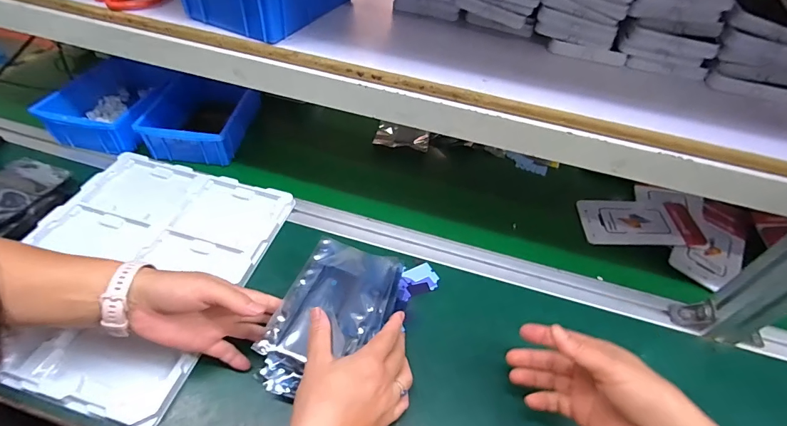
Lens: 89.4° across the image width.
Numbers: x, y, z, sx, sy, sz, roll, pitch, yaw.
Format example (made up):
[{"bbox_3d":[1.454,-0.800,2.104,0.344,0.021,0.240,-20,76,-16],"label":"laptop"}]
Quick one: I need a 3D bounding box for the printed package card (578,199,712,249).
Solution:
[{"bbox_3d":[0.369,0.014,0.597,0.159,0.009,0.094,0,44,7],"label":"printed package card"}]

